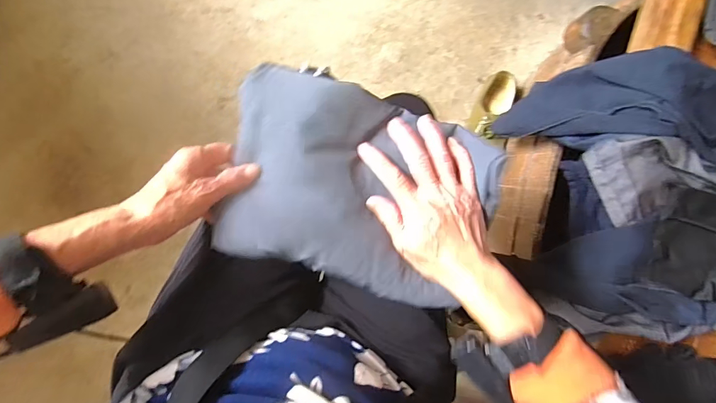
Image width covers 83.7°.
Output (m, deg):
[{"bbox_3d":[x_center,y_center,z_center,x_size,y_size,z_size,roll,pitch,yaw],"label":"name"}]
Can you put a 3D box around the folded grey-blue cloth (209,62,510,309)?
[{"bbox_3d":[0.001,-0.013,0.398,0.262,0.040,0.184,17,91,-9],"label":"folded grey-blue cloth"}]

